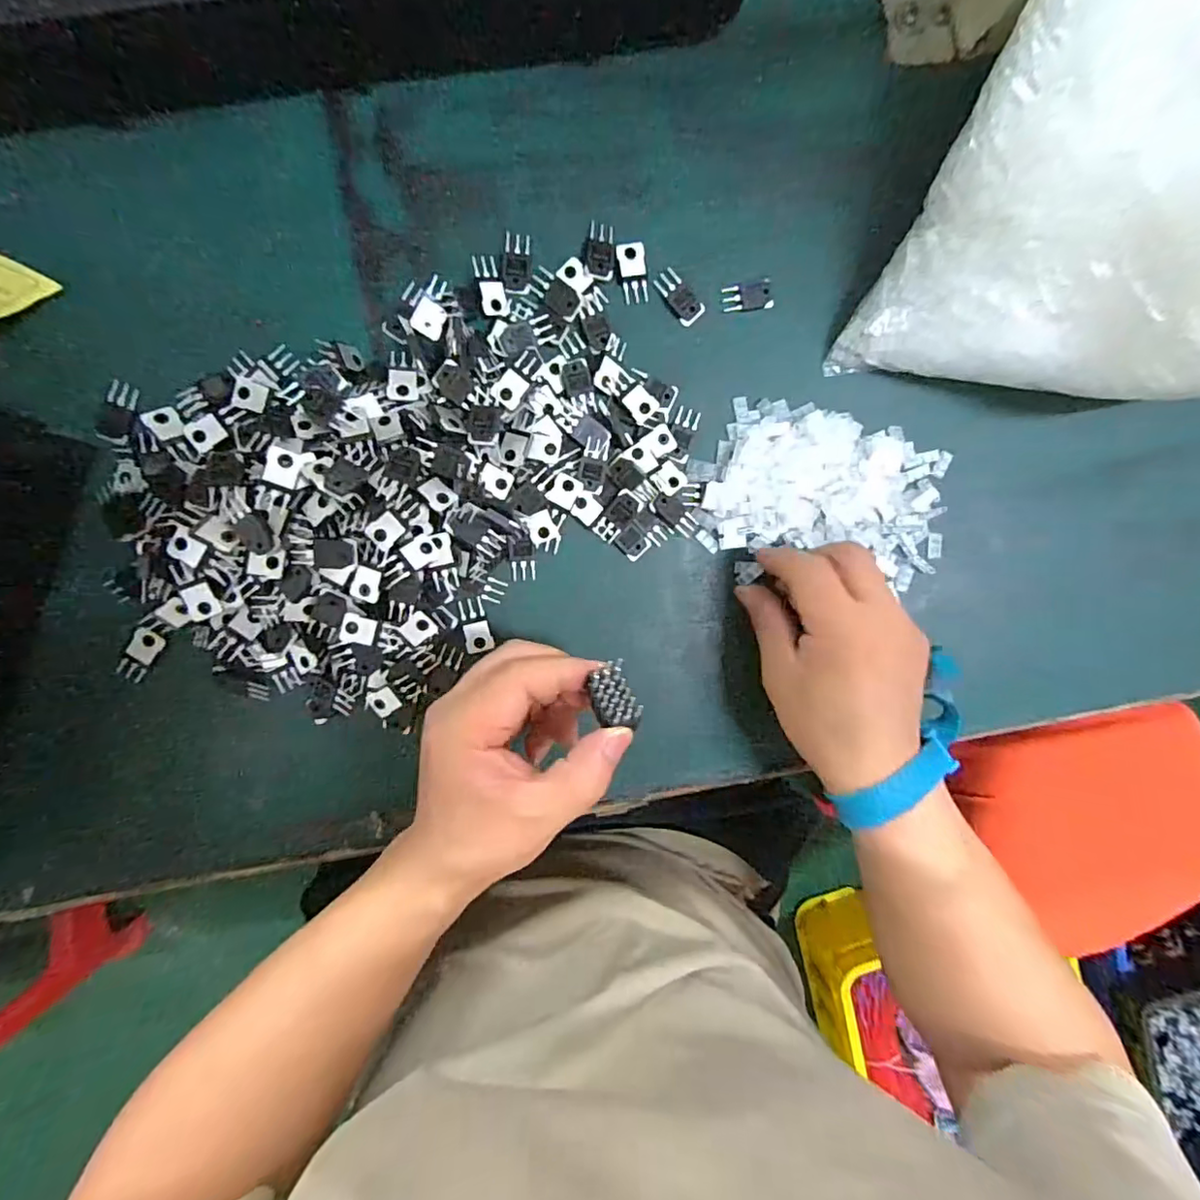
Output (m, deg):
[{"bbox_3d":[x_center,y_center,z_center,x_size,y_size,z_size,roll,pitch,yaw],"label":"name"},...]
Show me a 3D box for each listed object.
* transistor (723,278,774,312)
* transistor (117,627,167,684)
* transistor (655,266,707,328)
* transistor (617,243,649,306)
[{"bbox_3d":[0.086,-0.176,0.327,0.030,0.004,0.015,-10,96,-4],"label":"transistor"},{"bbox_3d":[-0.251,0.029,0.309,0.013,0.008,0.034,35,91,-7],"label":"transistor"},{"bbox_3d":[0.046,-0.174,0.323,0.016,0.004,0.031,-41,98,-1],"label":"transistor"},{"bbox_3d":[0.018,-0.185,0.319,0.016,0.004,0.031,-5,96,-5],"label":"transistor"}]

